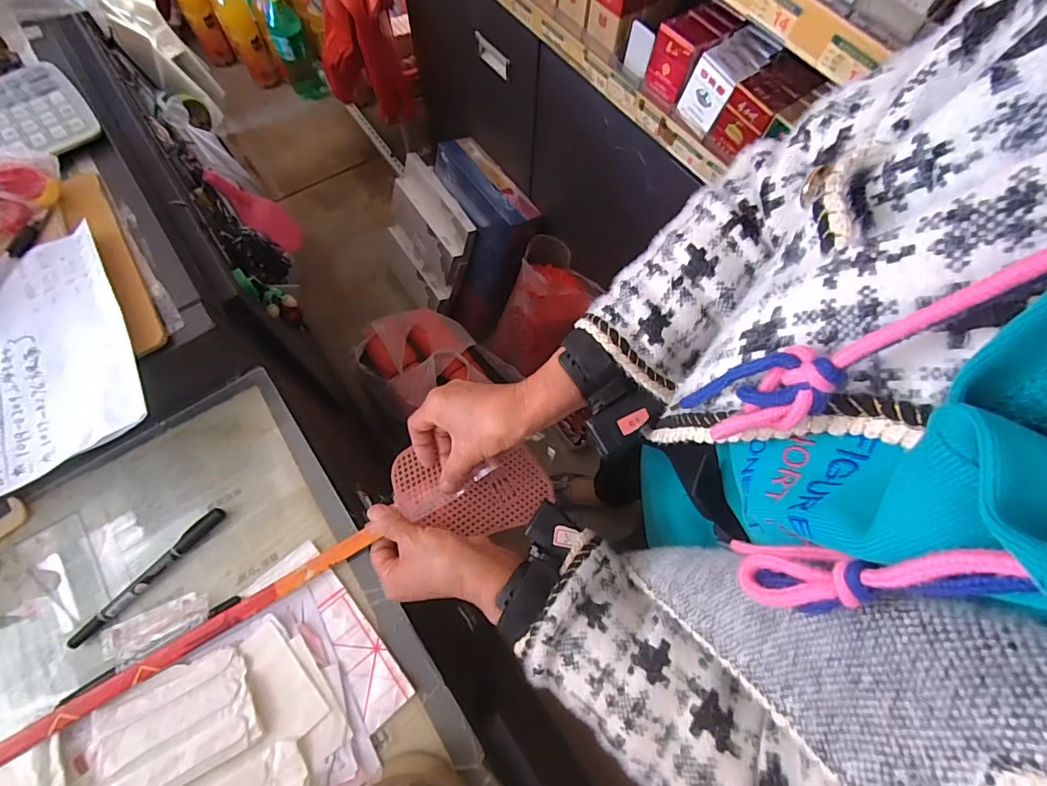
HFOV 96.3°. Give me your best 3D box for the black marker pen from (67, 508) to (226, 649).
[{"bbox_3d":[-0.311,0.151,0.391,0.014,0.013,0.139,39,70,14],"label":"black marker pen"}]

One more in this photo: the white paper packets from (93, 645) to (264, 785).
[{"bbox_3d":[-0.259,0.245,0.348,0.107,0.008,0.076,-24,69,-12],"label":"white paper packets"}]

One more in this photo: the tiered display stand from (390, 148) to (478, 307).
[{"bbox_3d":[-0.256,-0.394,1.203,0.048,0.323,0.296,-23,70,-40],"label":"tiered display stand"}]

